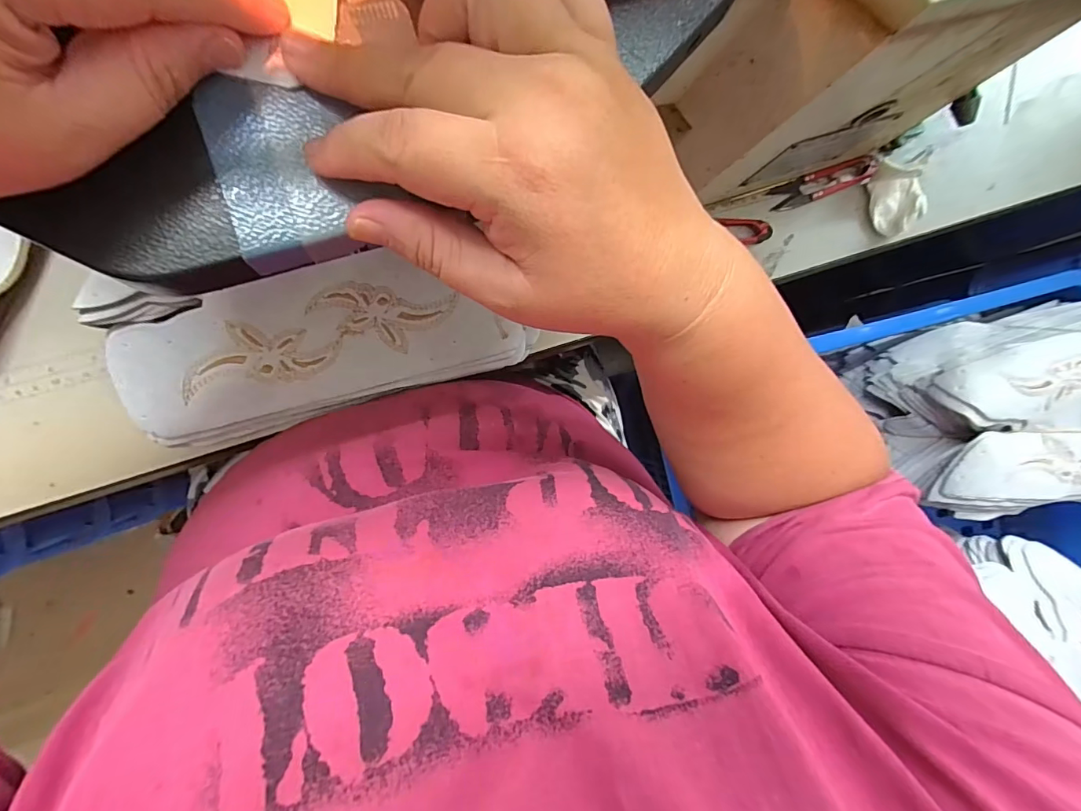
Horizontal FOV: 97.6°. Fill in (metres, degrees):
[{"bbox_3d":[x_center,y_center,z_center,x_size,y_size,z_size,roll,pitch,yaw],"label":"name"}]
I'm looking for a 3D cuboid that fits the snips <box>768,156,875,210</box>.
[{"bbox_3d":[0.244,-0.190,0.402,0.105,0.009,0.022,-22,94,-9],"label":"snips"}]

